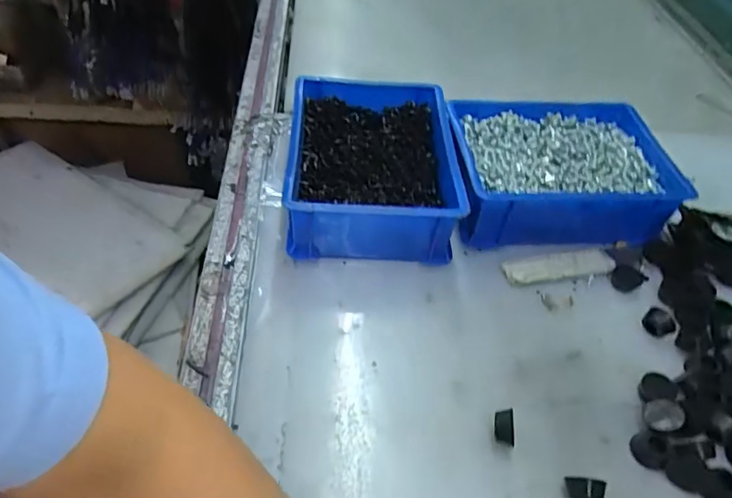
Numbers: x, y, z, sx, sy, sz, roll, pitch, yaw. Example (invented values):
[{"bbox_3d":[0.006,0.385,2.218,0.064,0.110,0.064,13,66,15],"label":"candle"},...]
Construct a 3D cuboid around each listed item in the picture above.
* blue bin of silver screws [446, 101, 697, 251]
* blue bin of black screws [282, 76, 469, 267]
[{"bbox_3d":[0.180,-0.073,0.519,0.202,0.064,0.151,-2,47,-7],"label":"blue bin of silver screws"},{"bbox_3d":[0.004,-0.080,0.504,0.142,0.065,0.198,2,46,-3],"label":"blue bin of black screws"}]

